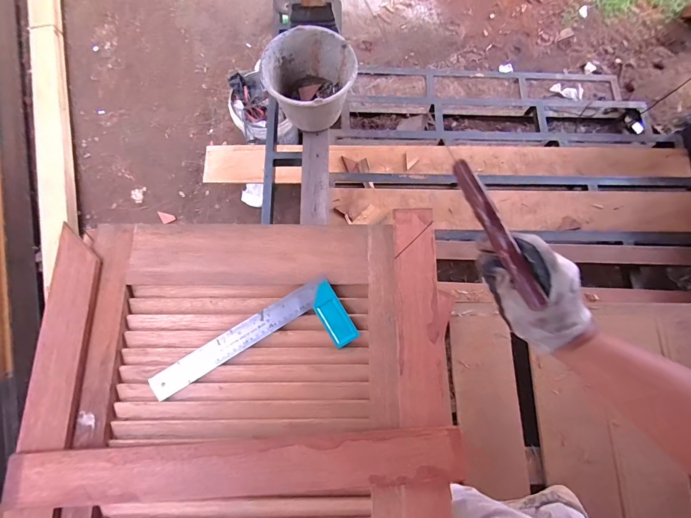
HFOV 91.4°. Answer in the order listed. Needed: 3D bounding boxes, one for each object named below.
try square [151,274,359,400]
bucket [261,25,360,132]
[{"bbox_3d":[-0.137,0.143,0.513,0.302,0.013,0.107,-29,79,-7],"label":"try square"},{"bbox_3d":[-0.112,-0.550,1.058,0.262,0.183,0.242,0,77,-1],"label":"bucket"}]

